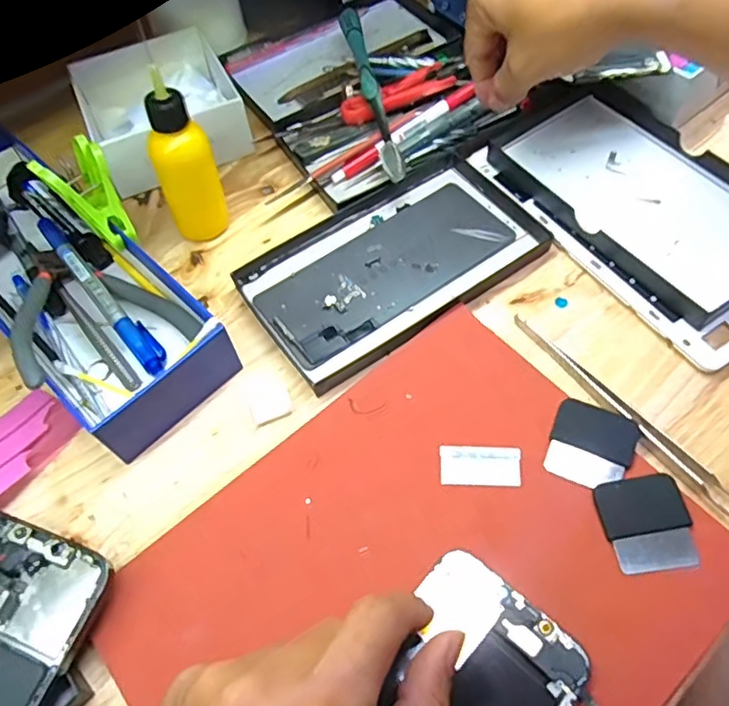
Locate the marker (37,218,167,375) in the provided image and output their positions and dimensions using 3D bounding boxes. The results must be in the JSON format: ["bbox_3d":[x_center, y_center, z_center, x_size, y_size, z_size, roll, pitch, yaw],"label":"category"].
[{"bbox_3d":[-0.158,-0.039,0.350,0.015,0.018,0.132,-38,67,-16],"label":"marker"}]

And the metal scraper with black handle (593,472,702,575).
[{"bbox_3d":[0.131,0.078,0.273,0.040,0.004,0.042,-8,62,-1],"label":"metal scraper with black handle"}]

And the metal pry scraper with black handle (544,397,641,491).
[{"bbox_3d":[0.114,0.045,0.293,0.040,0.004,0.042,21,65,13],"label":"metal pry scraper with black handle"}]

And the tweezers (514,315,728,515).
[{"bbox_3d":[0.135,0.029,0.305,0.011,0.006,0.150,-36,66,-16],"label":"tweezers"}]

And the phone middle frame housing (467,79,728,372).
[{"bbox_3d":[0.177,-0.095,0.374,0.117,0.016,0.210,-32,65,-14],"label":"phone middle frame housing"}]

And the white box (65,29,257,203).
[{"bbox_3d":[-0.151,-0.184,0.433,0.106,0.037,0.112,-21,63,-9],"label":"white box"}]

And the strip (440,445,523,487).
[{"bbox_3d":[0.058,0.055,0.292,0.039,0.004,0.020,2,62,4],"label":"strip"}]

